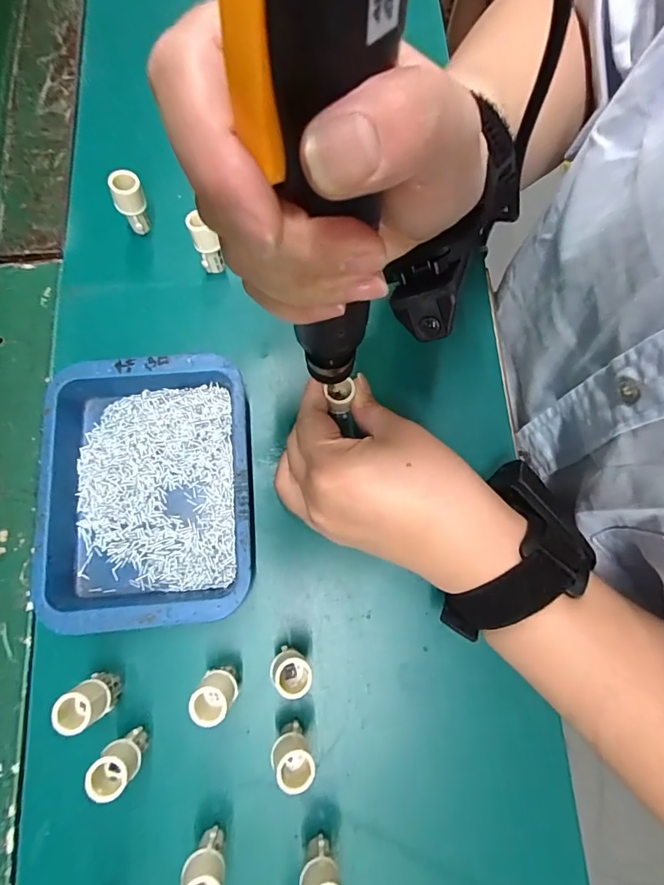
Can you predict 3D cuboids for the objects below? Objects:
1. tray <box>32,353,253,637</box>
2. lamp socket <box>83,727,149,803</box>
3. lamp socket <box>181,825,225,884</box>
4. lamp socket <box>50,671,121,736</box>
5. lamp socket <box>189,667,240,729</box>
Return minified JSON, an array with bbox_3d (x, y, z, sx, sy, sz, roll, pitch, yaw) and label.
[{"bbox_3d":[-0.110,0.027,0.268,0.120,0.024,0.156,-6,76,-2],"label":"tray"},{"bbox_3d":[-0.108,0.163,0.229,0.020,0.042,0.019,0,78,0],"label":"lamp socket"},{"bbox_3d":[-0.061,0.210,0.219,0.021,0.042,0.018,16,79,4],"label":"lamp socket"},{"bbox_3d":[-0.127,0.136,0.234,0.021,0.039,0.020,0,78,0],"label":"lamp socket"},{"bbox_3d":[-0.061,0.134,0.239,0.019,0.041,0.021,28,80,6],"label":"lamp socket"}]

